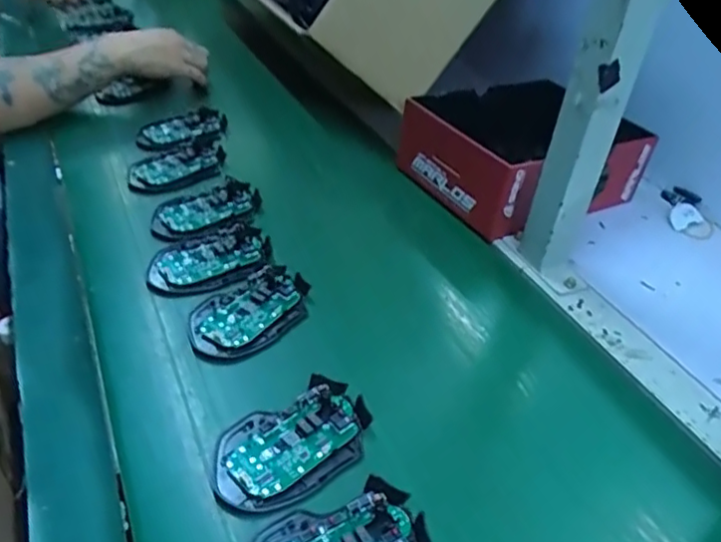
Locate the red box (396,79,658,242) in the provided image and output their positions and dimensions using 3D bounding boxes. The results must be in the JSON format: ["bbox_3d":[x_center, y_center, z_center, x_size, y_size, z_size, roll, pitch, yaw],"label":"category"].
[{"bbox_3d":[0.187,-0.134,0.715,0.228,0.103,0.188,-24,48,-33],"label":"red box"}]

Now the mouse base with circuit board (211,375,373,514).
[{"bbox_3d":[-0.045,0.118,0.419,0.112,0.021,0.071,-18,45,-28],"label":"mouse base with circuit board"}]

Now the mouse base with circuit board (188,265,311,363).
[{"bbox_3d":[-0.093,0.035,0.522,0.108,0.021,0.070,-26,49,-34],"label":"mouse base with circuit board"}]

